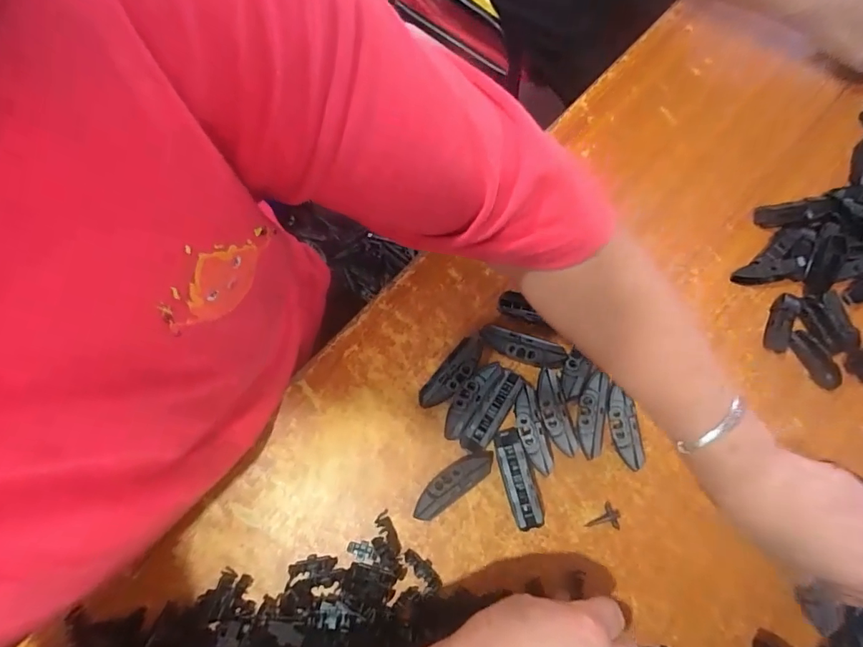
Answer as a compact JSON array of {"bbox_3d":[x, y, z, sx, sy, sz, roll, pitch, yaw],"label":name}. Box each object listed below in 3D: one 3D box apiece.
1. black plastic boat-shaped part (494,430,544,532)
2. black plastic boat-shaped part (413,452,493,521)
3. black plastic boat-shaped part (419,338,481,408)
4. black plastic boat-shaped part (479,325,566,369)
[{"bbox_3d":[0.067,0.122,0.365,0.021,0.019,0.073,-15,78,-4],"label":"black plastic boat-shaped part"},{"bbox_3d":[0.016,0.123,0.359,0.071,0.022,0.023,-40,81,-9],"label":"black plastic boat-shaped part"},{"bbox_3d":[0.017,0.043,0.376,0.023,0.025,0.065,40,80,8],"label":"black plastic boat-shaped part"},{"bbox_3d":[0.074,0.021,0.382,0.071,0.020,0.019,18,78,3],"label":"black plastic boat-shaped part"}]

